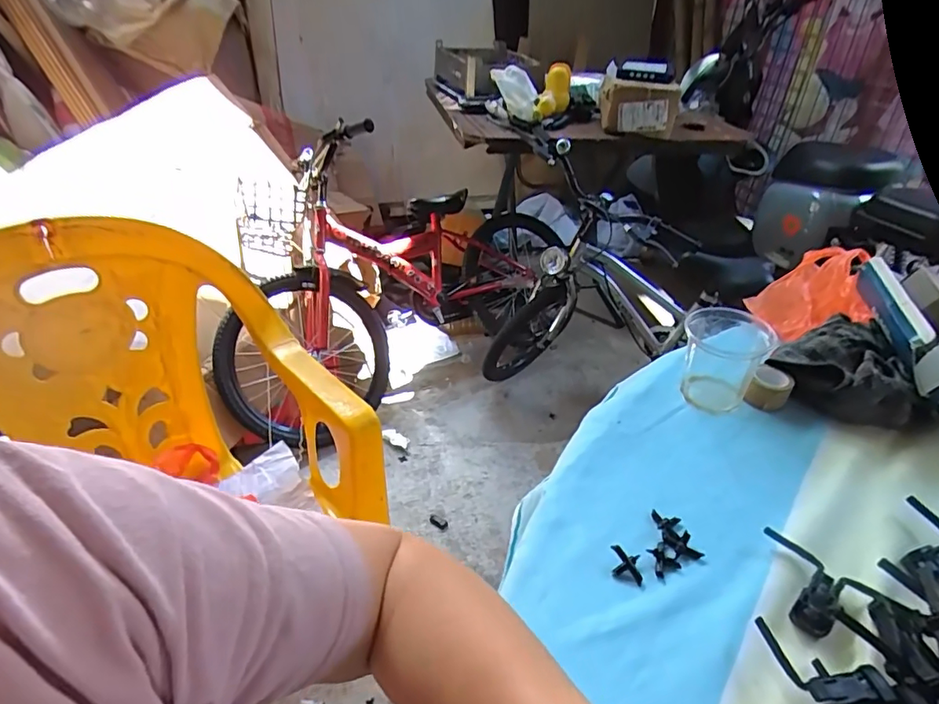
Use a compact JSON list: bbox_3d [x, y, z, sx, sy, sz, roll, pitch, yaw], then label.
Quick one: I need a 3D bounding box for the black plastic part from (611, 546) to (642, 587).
[{"bbox_3d":[0.103,0.140,0.348,0.019,0.009,0.021,5,37,6],"label":"black plastic part"}]

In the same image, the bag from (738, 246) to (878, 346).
[{"bbox_3d":[0.381,-0.064,0.581,0.141,0.058,0.105,-29,46,-33],"label":"bag"}]

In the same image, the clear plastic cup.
[{"bbox_3d":[0.229,0.002,0.480,0.067,0.075,0.068,0,37,0],"label":"clear plastic cup"}]

